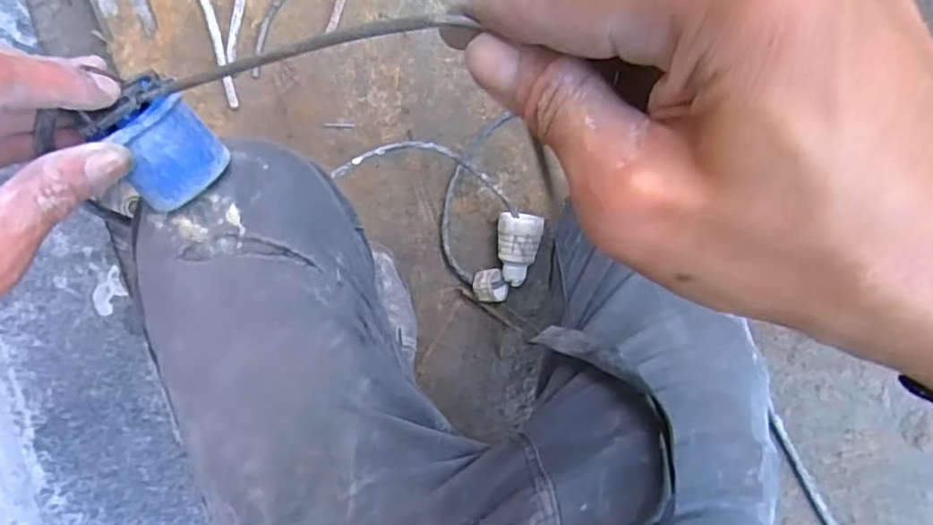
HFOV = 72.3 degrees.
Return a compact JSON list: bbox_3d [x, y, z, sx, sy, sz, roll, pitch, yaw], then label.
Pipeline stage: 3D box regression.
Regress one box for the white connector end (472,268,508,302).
[{"bbox_3d":[0.027,0.026,0.723,0.038,0.036,0.037,1,87,4],"label":"white connector end"}]

